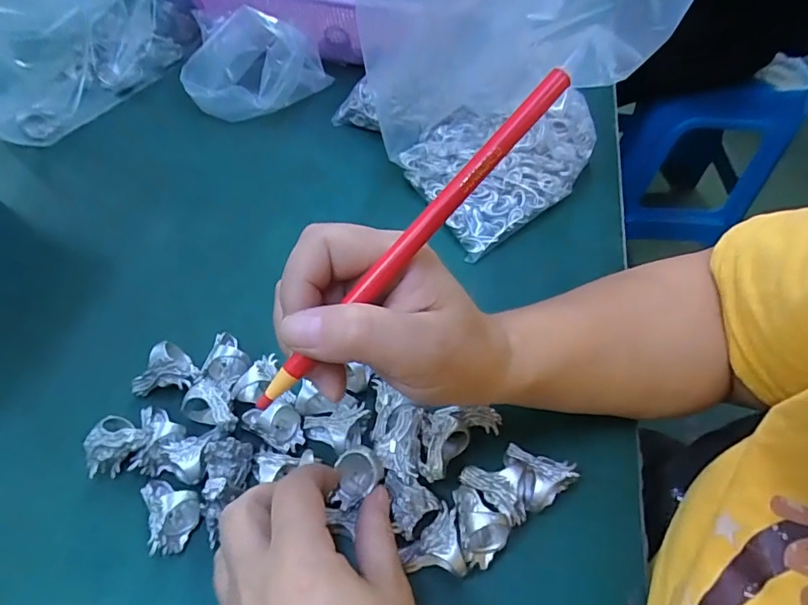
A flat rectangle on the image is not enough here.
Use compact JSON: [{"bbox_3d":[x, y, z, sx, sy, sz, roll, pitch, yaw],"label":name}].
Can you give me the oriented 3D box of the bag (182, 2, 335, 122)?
[{"bbox_3d":[-0.141,-0.227,0.454,0.126,0.083,0.097,5,57,5],"label":"bag"}]

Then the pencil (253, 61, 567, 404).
[{"bbox_3d":[0.002,-0.022,0.186,0.167,0.007,0.009,-47,65,3],"label":"pencil"}]

